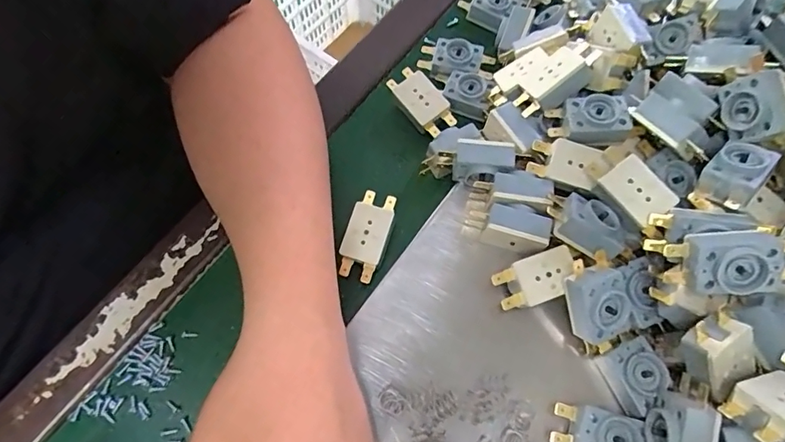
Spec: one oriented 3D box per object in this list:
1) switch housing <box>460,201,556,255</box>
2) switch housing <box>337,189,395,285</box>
[{"bbox_3d":[0.071,0.003,0.290,0.047,0.028,0.020,23,69,9],"label":"switch housing"},{"bbox_3d":[-0.016,0.009,0.306,0.027,0.016,0.056,17,68,7],"label":"switch housing"}]

